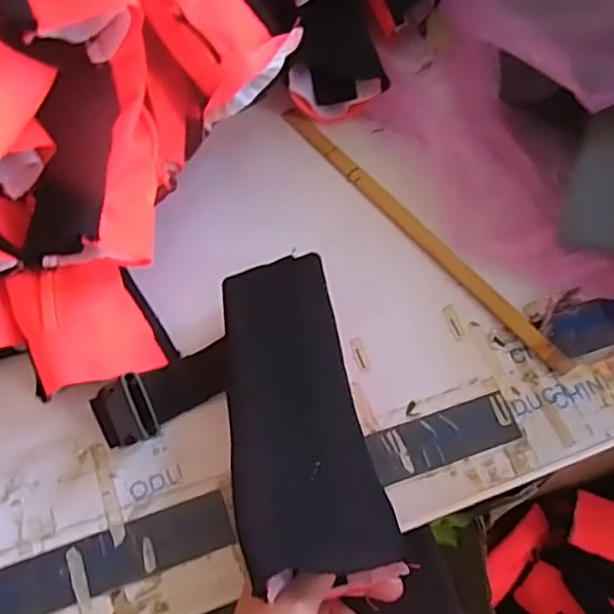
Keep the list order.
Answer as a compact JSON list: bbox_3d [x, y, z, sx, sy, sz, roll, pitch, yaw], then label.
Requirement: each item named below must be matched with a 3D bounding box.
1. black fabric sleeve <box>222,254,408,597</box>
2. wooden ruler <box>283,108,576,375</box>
[{"bbox_3d":[-0.008,0.064,0.426,0.092,0.023,0.215,-10,62,-6],"label":"black fabric sleeve"},{"bbox_3d":[0.094,-0.067,0.552,0.019,0.008,0.334,-37,70,-17],"label":"wooden ruler"}]

